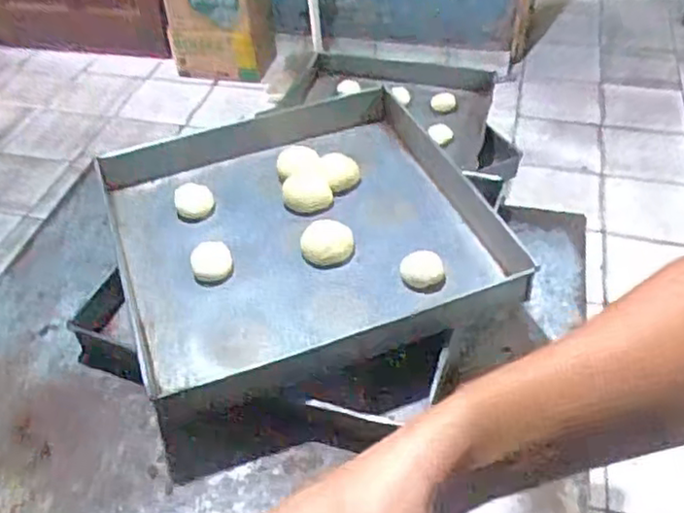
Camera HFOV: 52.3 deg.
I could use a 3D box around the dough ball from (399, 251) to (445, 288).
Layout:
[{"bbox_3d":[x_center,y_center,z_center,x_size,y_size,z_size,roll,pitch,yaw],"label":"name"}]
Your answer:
[{"bbox_3d":[0.101,0.018,0.875,0.054,0.045,0.053,7,45,9],"label":"dough ball"}]

